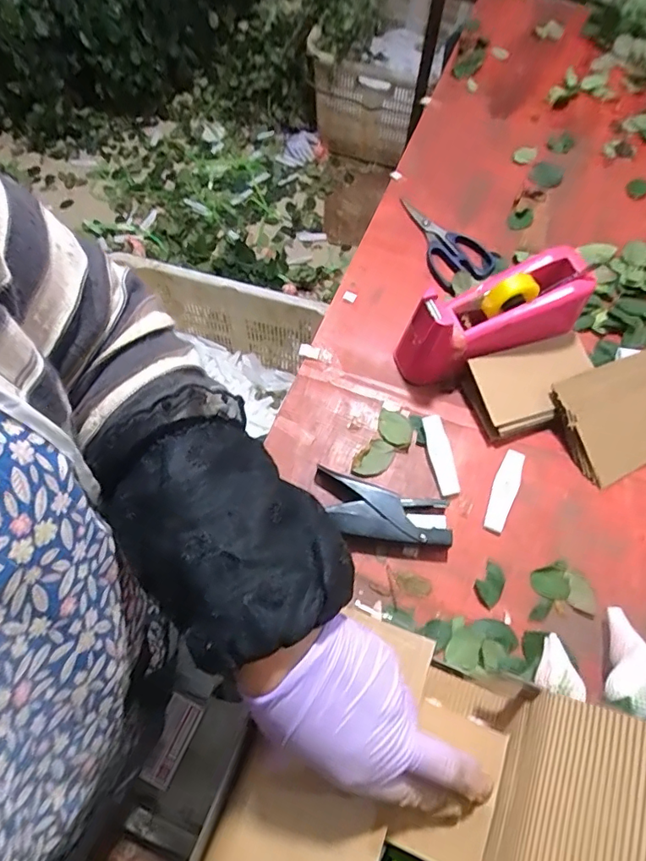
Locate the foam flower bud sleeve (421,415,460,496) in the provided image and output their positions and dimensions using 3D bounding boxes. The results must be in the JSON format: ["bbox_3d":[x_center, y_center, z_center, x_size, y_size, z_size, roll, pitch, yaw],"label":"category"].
[{"bbox_3d":[0.130,0.026,0.557,0.025,0.011,0.088,-9,66,-5],"label":"foam flower bud sleeve"}]

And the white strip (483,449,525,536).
[{"bbox_3d":[0.192,0.064,0.540,0.026,0.012,0.091,26,68,11],"label":"white strip"}]

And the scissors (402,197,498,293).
[{"bbox_3d":[0.164,-0.254,0.677,0.078,0.022,0.151,-21,67,-10],"label":"scissors"}]

